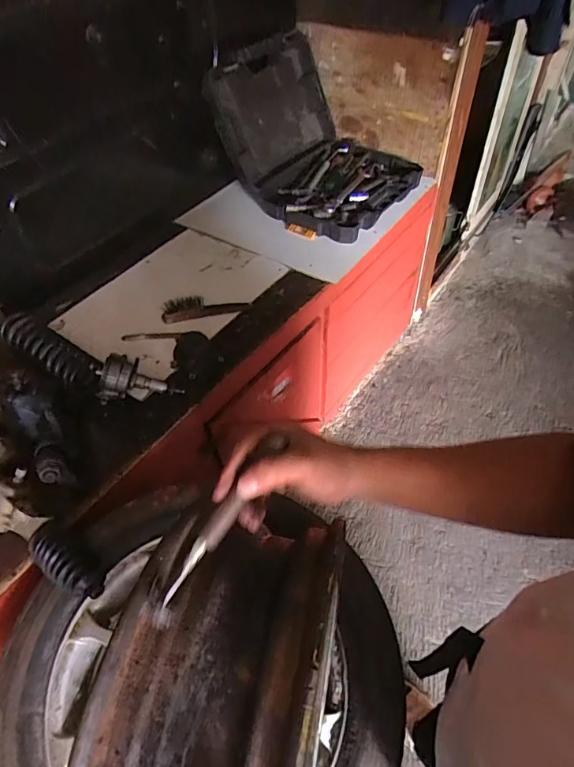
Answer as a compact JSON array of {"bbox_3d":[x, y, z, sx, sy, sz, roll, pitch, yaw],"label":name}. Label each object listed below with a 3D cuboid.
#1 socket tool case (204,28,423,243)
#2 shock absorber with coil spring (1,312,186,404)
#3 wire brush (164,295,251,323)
[{"bbox_3d":[0.115,-0.713,1.297,0.480,0.369,0.458,27,56,25],"label":"socket tool case"},{"bbox_3d":[-0.430,-0.048,0.921,0.415,0.083,0.107,17,52,18],"label":"shock absorber with coil spring"},{"bbox_3d":[-0.195,-0.185,1.063,0.205,0.076,0.038,-10,49,-5],"label":"wire brush"}]

